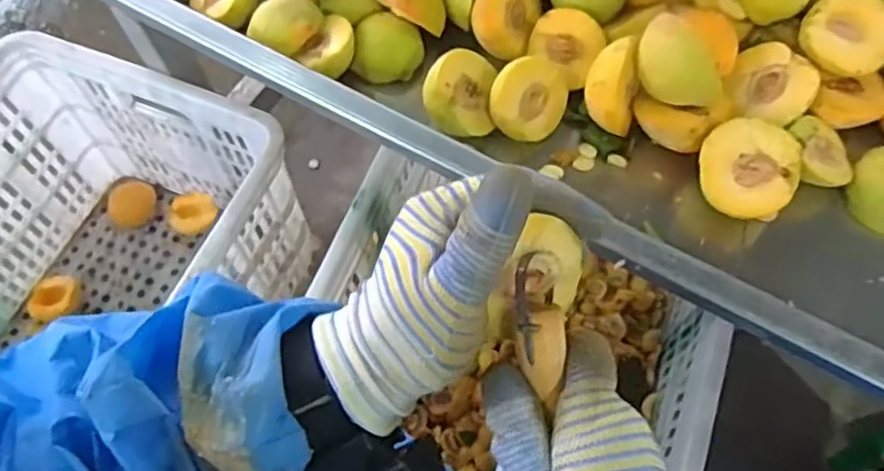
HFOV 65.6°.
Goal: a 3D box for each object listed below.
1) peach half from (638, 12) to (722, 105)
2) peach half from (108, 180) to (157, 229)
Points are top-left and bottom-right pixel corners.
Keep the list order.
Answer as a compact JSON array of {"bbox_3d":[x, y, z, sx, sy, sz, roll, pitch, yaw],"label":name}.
[{"bbox_3d":[0.162,-0.117,0.473,0.062,0.058,0.032,37,70,18],"label":"peach half"},{"bbox_3d":[-0.427,-0.044,0.945,0.068,0.029,0.068,-38,68,-16],"label":"peach half"}]

